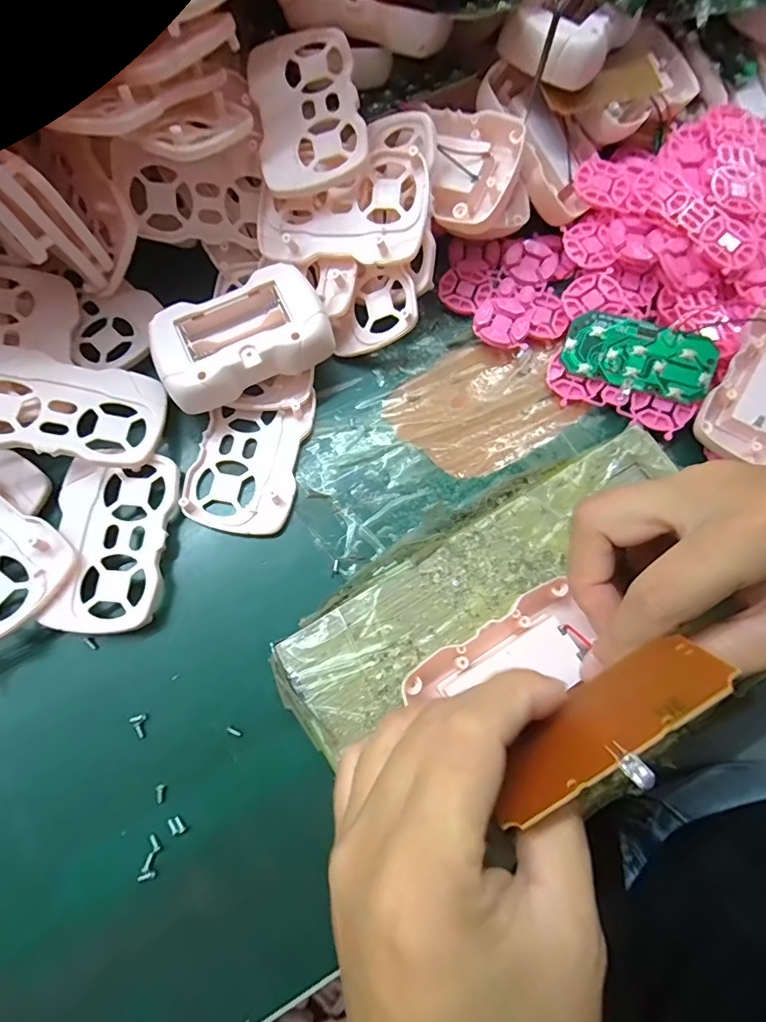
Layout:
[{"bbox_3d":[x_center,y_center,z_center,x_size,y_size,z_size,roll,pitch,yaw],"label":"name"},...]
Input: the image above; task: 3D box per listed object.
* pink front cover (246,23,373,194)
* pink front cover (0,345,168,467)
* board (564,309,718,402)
[{"bbox_3d":[-0.038,-0.202,0.242,0.052,0.015,0.086,-9,75,-4],"label":"pink front cover"},{"bbox_3d":[-0.155,-0.050,0.234,0.087,0.007,0.052,9,65,-16],"label":"pink front cover"},{"bbox_3d":[0.136,-0.084,0.257,0.073,0.004,0.037,20,87,13],"label":"board"}]

